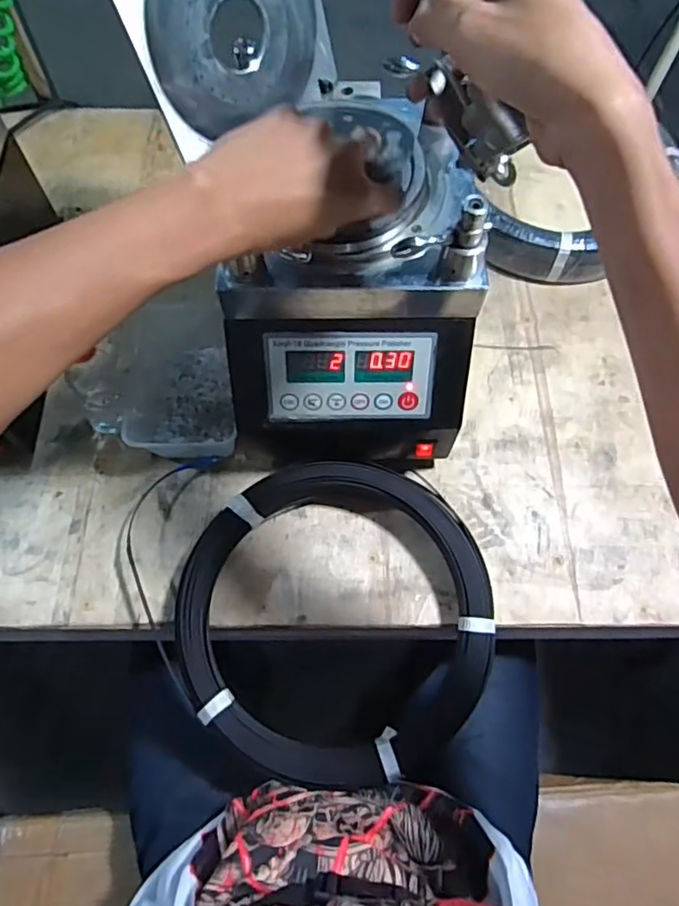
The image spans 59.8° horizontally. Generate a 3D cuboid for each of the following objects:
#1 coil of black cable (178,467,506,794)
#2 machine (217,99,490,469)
[{"bbox_3d":[-0.001,0.154,0.573,0.299,0.047,0.290,0,67,-1],"label":"coil of black cable"},{"bbox_3d":[0.007,-0.127,0.568,0.211,0.274,0.197,-2,67,-2],"label":"machine"}]

